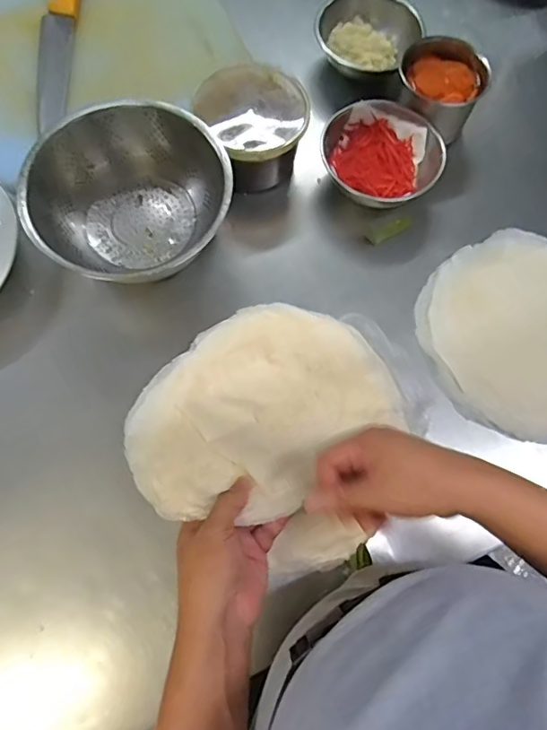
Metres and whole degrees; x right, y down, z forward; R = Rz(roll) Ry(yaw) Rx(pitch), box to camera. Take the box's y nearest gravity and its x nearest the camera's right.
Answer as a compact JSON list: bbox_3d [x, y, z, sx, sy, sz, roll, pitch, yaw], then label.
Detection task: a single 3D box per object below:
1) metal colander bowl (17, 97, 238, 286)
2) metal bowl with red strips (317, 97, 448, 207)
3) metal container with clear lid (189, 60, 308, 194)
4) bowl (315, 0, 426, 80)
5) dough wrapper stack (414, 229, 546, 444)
[{"bbox_3d":[-0.163,-0.185,0.593,0.221,0.095,0.200,-5,72,-3],"label":"metal colander bowl"},{"bbox_3d":[0.141,-0.277,0.682,0.149,0.056,0.136,1,71,-1],"label":"metal bowl with red strips"},{"bbox_3d":[-0.027,-0.303,0.662,0.129,0.096,0.146,14,72,3],"label":"metal container with clear lid"},{"bbox_3d":[0.132,-0.474,0.738,0.125,0.074,0.128,33,74,9],"label":"bowl"},{"bbox_3d":[0.324,-0.038,0.626,0.270,0.018,0.261,-24,74,-9],"label":"dough wrapper stack"}]

